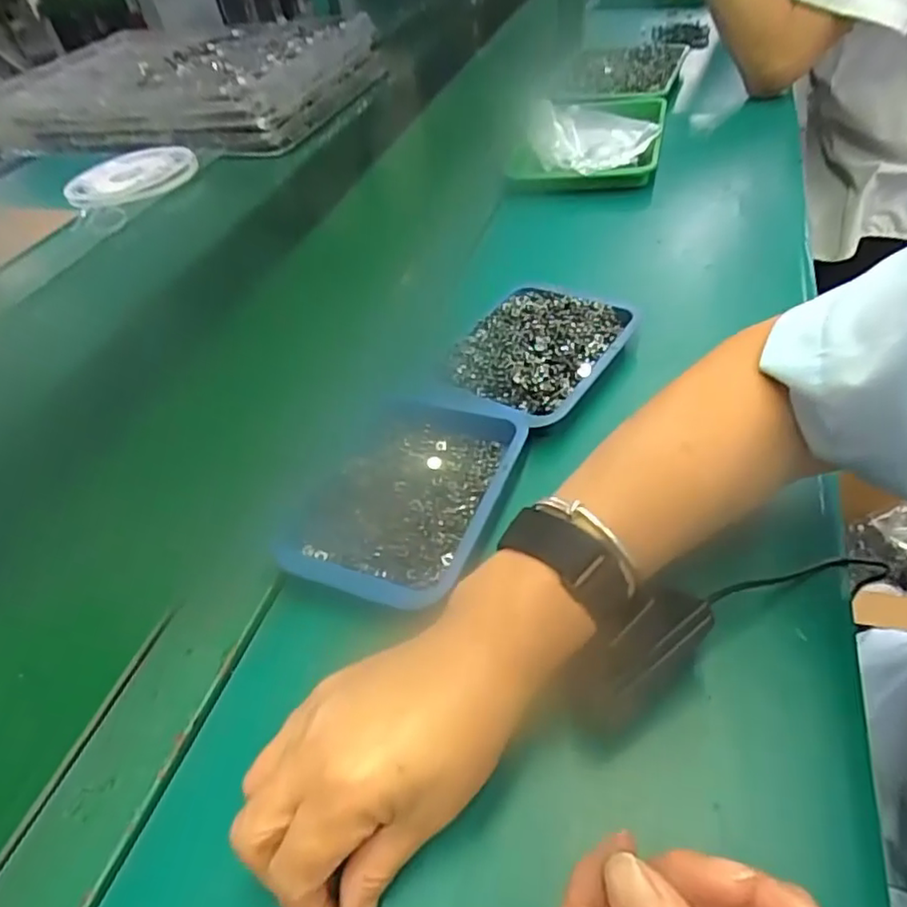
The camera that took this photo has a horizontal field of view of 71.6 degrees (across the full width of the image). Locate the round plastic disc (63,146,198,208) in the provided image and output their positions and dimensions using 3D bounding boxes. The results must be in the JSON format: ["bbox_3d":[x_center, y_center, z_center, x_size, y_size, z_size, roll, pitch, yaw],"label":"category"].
[{"bbox_3d":[-0.444,-0.387,0.870,0.161,0.006,0.169,-3,47,4],"label":"round plastic disc"}]

